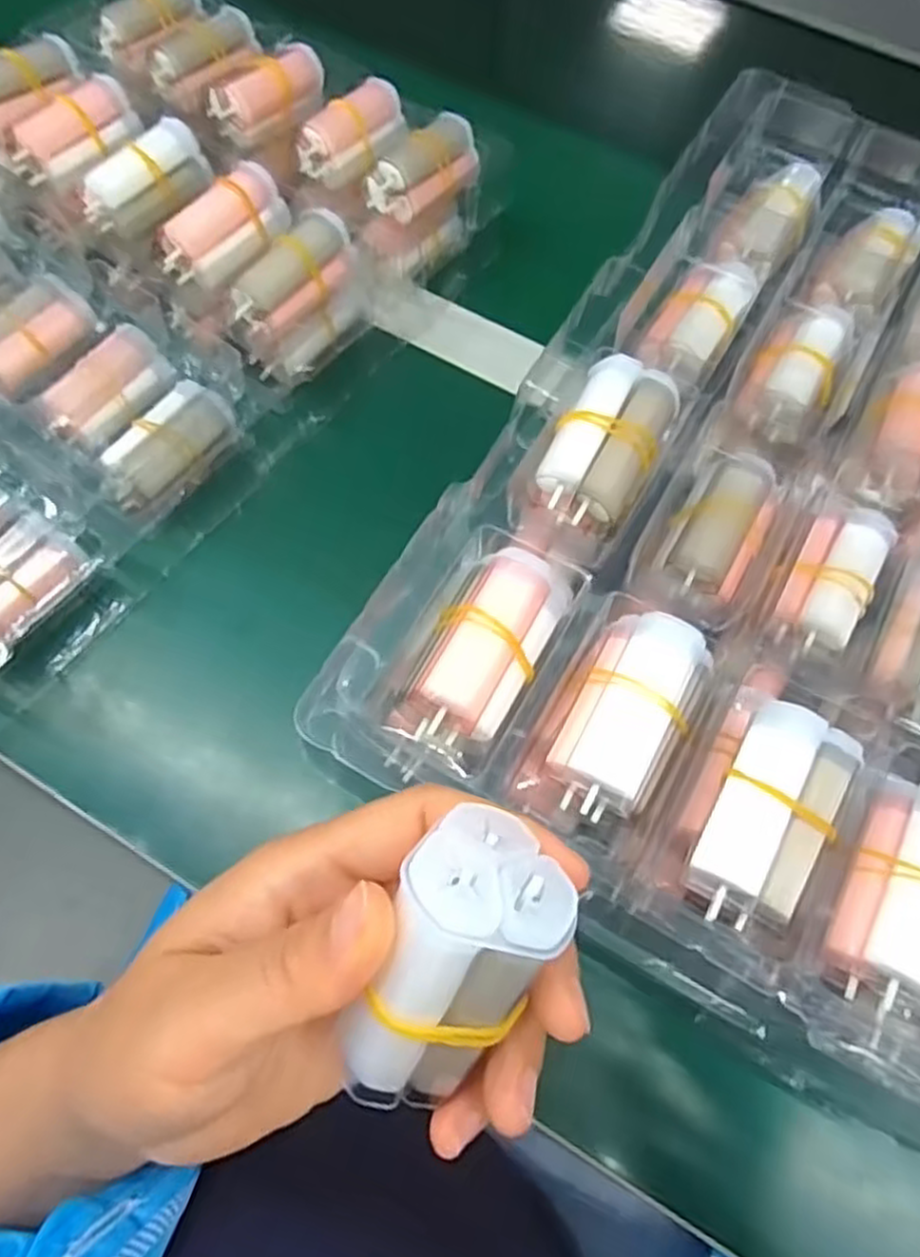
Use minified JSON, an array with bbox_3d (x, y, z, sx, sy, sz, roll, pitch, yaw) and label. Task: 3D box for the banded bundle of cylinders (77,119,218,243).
[{"bbox_3d":[-0.156,-0.225,0.375,0.022,0.025,0.065,41,71,15],"label":"banded bundle of cylinders"}]

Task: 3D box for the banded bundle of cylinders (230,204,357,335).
[{"bbox_3d":[-0.078,-0.166,0.365,0.025,0.046,0.063,40,71,14],"label":"banded bundle of cylinders"}]

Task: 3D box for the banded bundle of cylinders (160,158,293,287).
[{"bbox_3d":[-0.116,-0.199,0.368,0.029,0.023,0.068,43,72,15],"label":"banded bundle of cylinders"}]

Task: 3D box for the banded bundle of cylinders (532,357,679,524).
[{"bbox_3d":[0.056,-0.070,0.285,0.036,0.021,0.065,28,69,10],"label":"banded bundle of cylinders"}]

